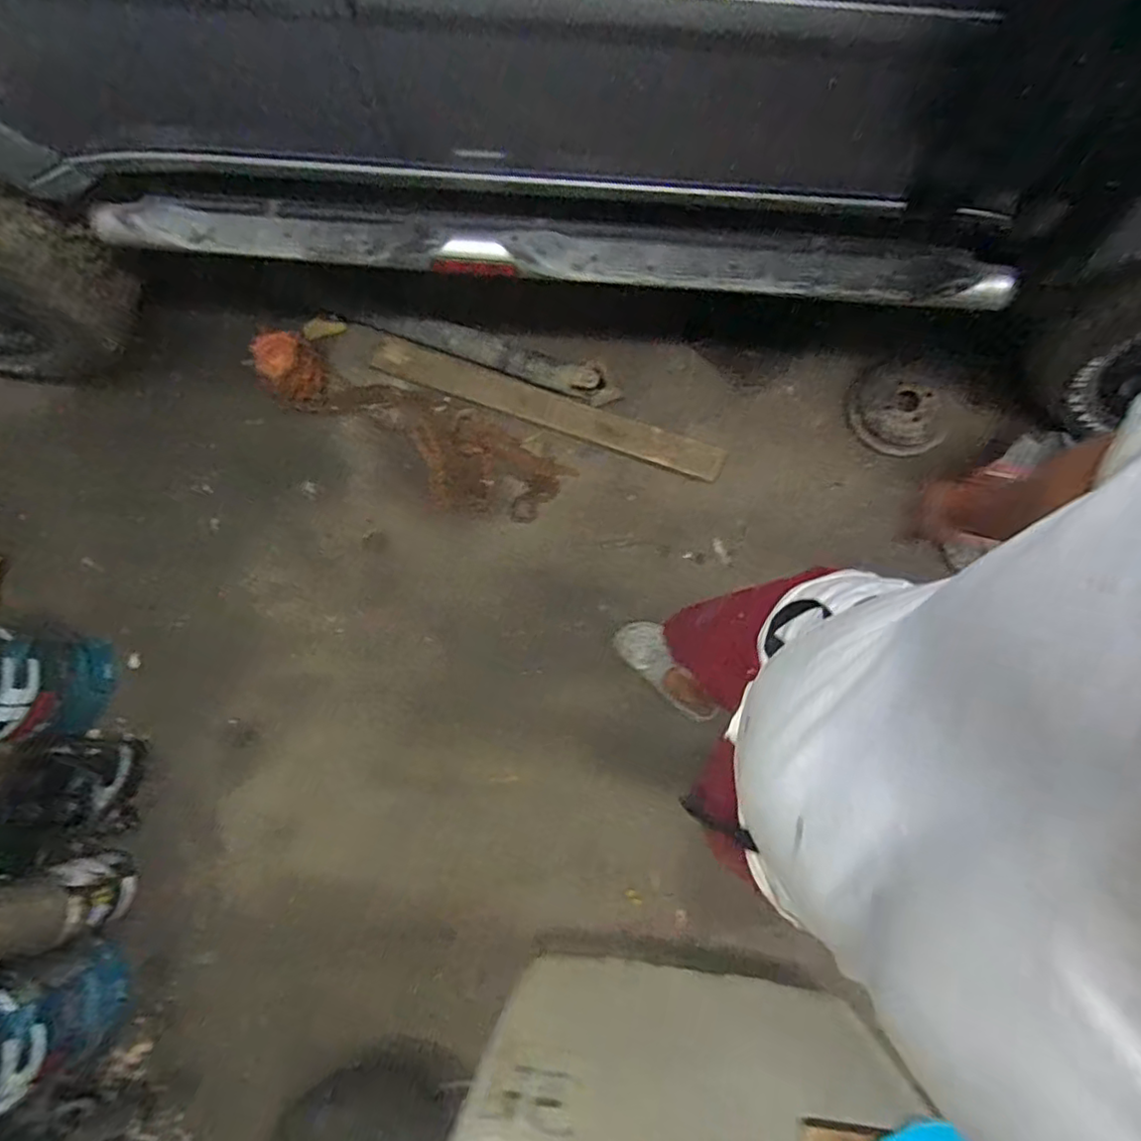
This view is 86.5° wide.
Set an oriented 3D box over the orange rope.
[{"bbox_3d":[-0.439,-0.398,1.639,0.867,0.132,0.241,30,84,9],"label":"orange rope"}]

